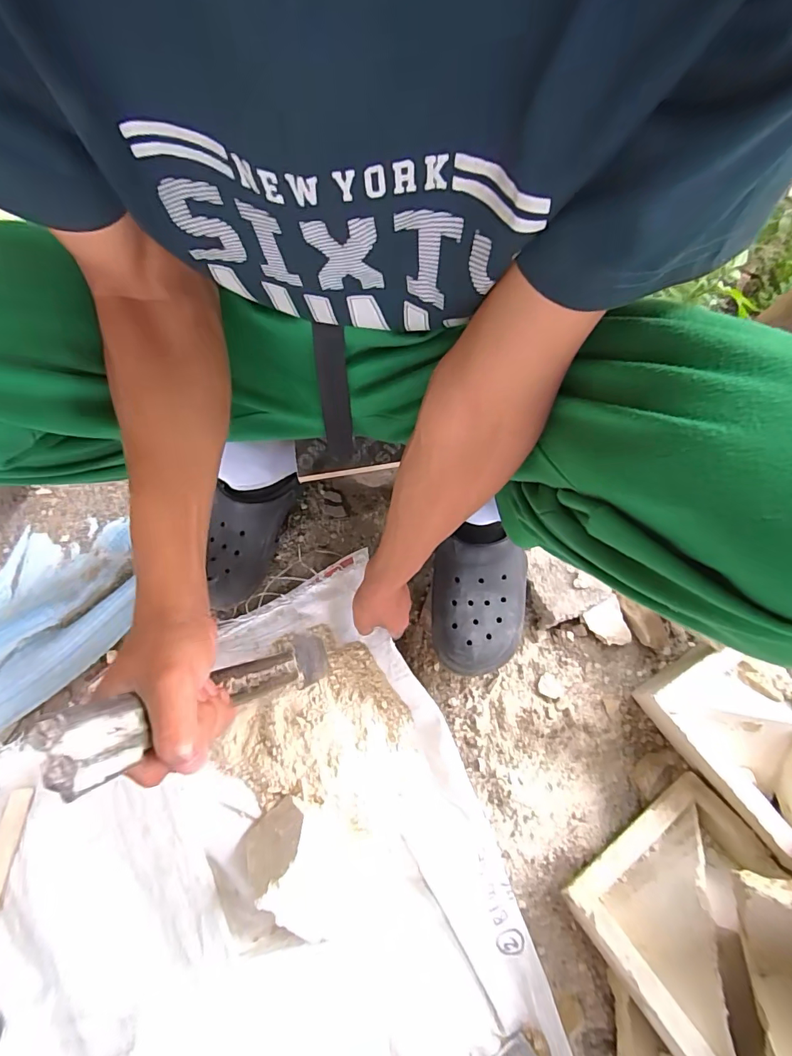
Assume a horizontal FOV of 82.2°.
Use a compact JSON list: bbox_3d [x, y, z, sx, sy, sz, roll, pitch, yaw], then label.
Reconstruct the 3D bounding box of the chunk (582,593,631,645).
[{"bbox_3d":[0.278,0.126,0.595,0.049,0.025,0.057,-30,76,-7],"label":"chunk"}]

